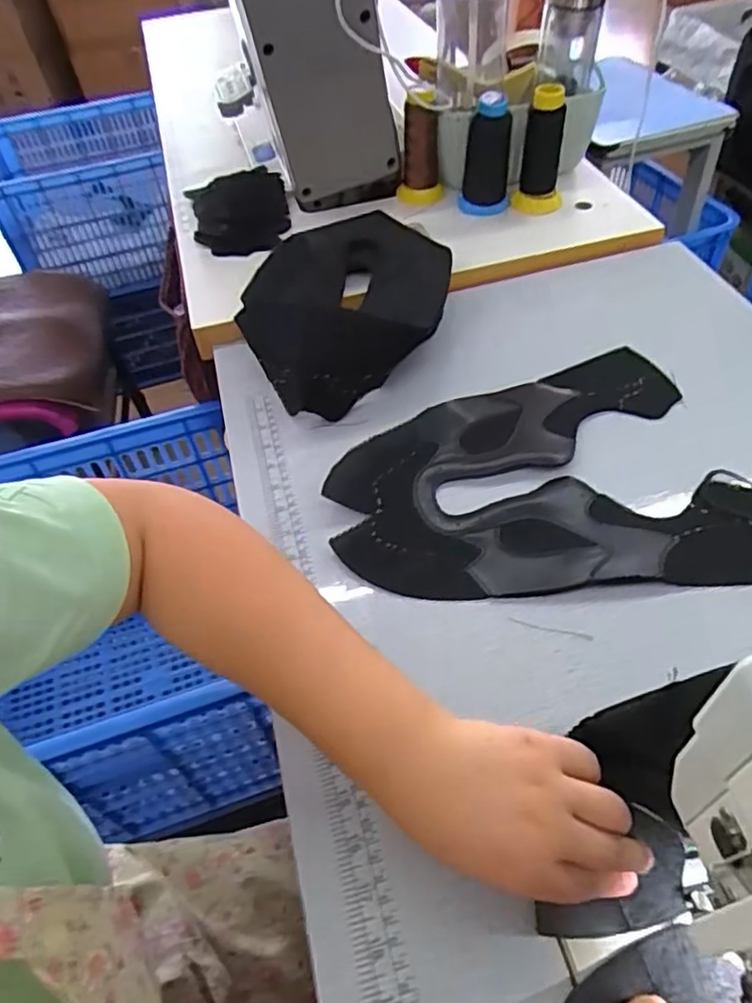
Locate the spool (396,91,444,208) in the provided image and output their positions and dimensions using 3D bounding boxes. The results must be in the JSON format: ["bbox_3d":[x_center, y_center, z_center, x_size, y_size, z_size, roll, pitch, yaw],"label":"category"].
[{"bbox_3d":[0.050,-0.421,0.770,0.055,0.109,0.054,-6,50,1],"label":"spool"}]

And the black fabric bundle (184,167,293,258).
[{"bbox_3d":[-0.169,-0.362,0.793,0.121,0.037,0.160,-15,50,-7],"label":"black fabric bundle"}]

